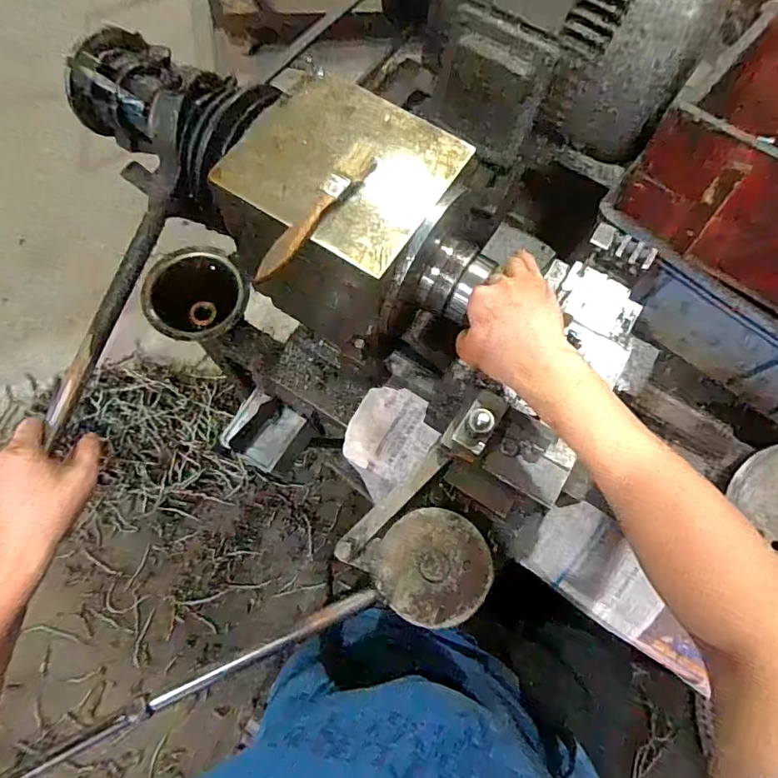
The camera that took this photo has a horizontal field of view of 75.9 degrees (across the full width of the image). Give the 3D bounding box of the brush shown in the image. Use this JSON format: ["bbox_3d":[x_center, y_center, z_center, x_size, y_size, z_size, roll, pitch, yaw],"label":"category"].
[{"bbox_3d":[-0.056,-0.142,0.395,0.022,0.009,0.146,32,73,8],"label":"brush"}]

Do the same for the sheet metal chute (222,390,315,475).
[{"bbox_3d":[-0.173,0.059,0.696,0.107,0.040,0.093,30,73,8],"label":"sheet metal chute"}]

